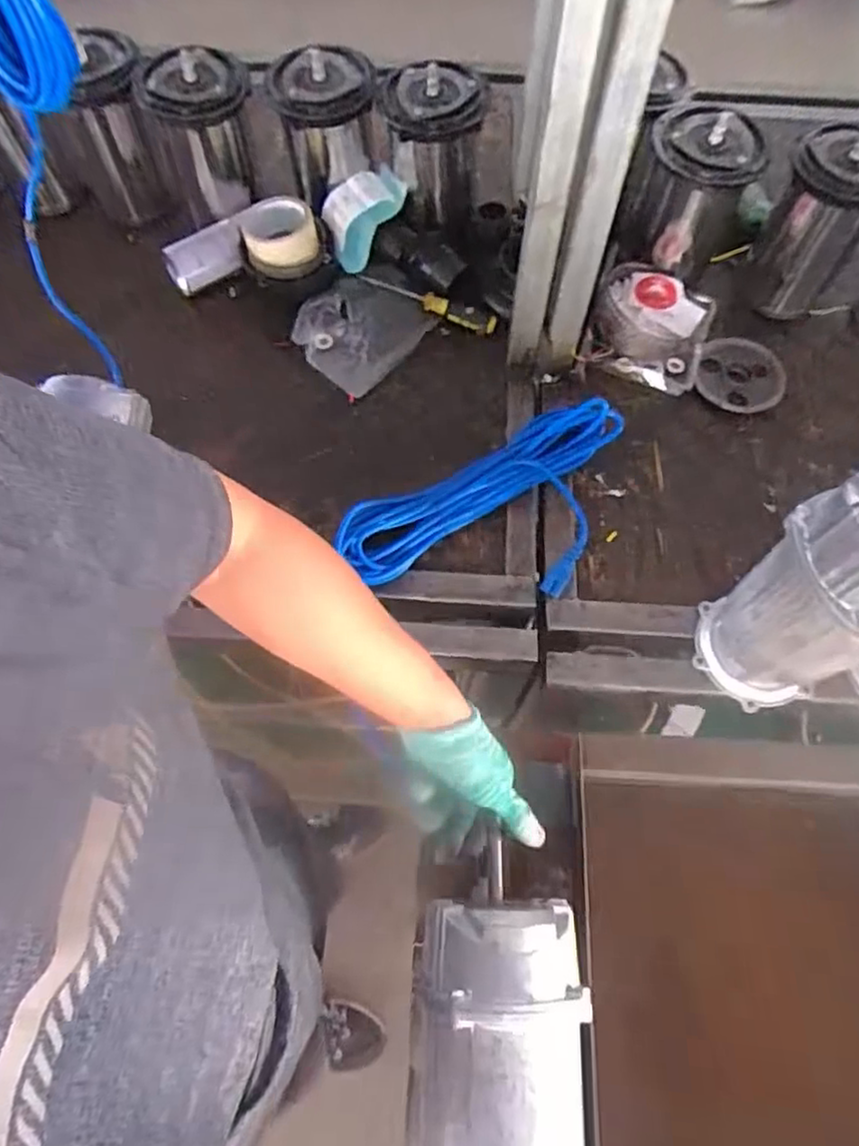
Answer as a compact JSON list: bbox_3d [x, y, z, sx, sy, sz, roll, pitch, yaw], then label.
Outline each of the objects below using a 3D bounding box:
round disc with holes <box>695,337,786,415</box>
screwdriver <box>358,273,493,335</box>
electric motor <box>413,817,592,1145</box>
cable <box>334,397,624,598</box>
[{"bbox_3d":[0.422,-0.270,0.886,0.110,0.013,0.110,0,66,-1],"label":"round disc with holes"},{"bbox_3d":[-0.003,-0.380,0.913,0.206,0.025,0.025,25,68,10],"label":"screwdriver"},{"bbox_3d":[0.055,0.394,0.528,0.125,0.137,0.292,1,66,0],"label":"electric motor"},{"bbox_3d":[0.089,-0.055,0.763,0.380,0.064,0.194,-29,70,-13],"label":"cable"}]

